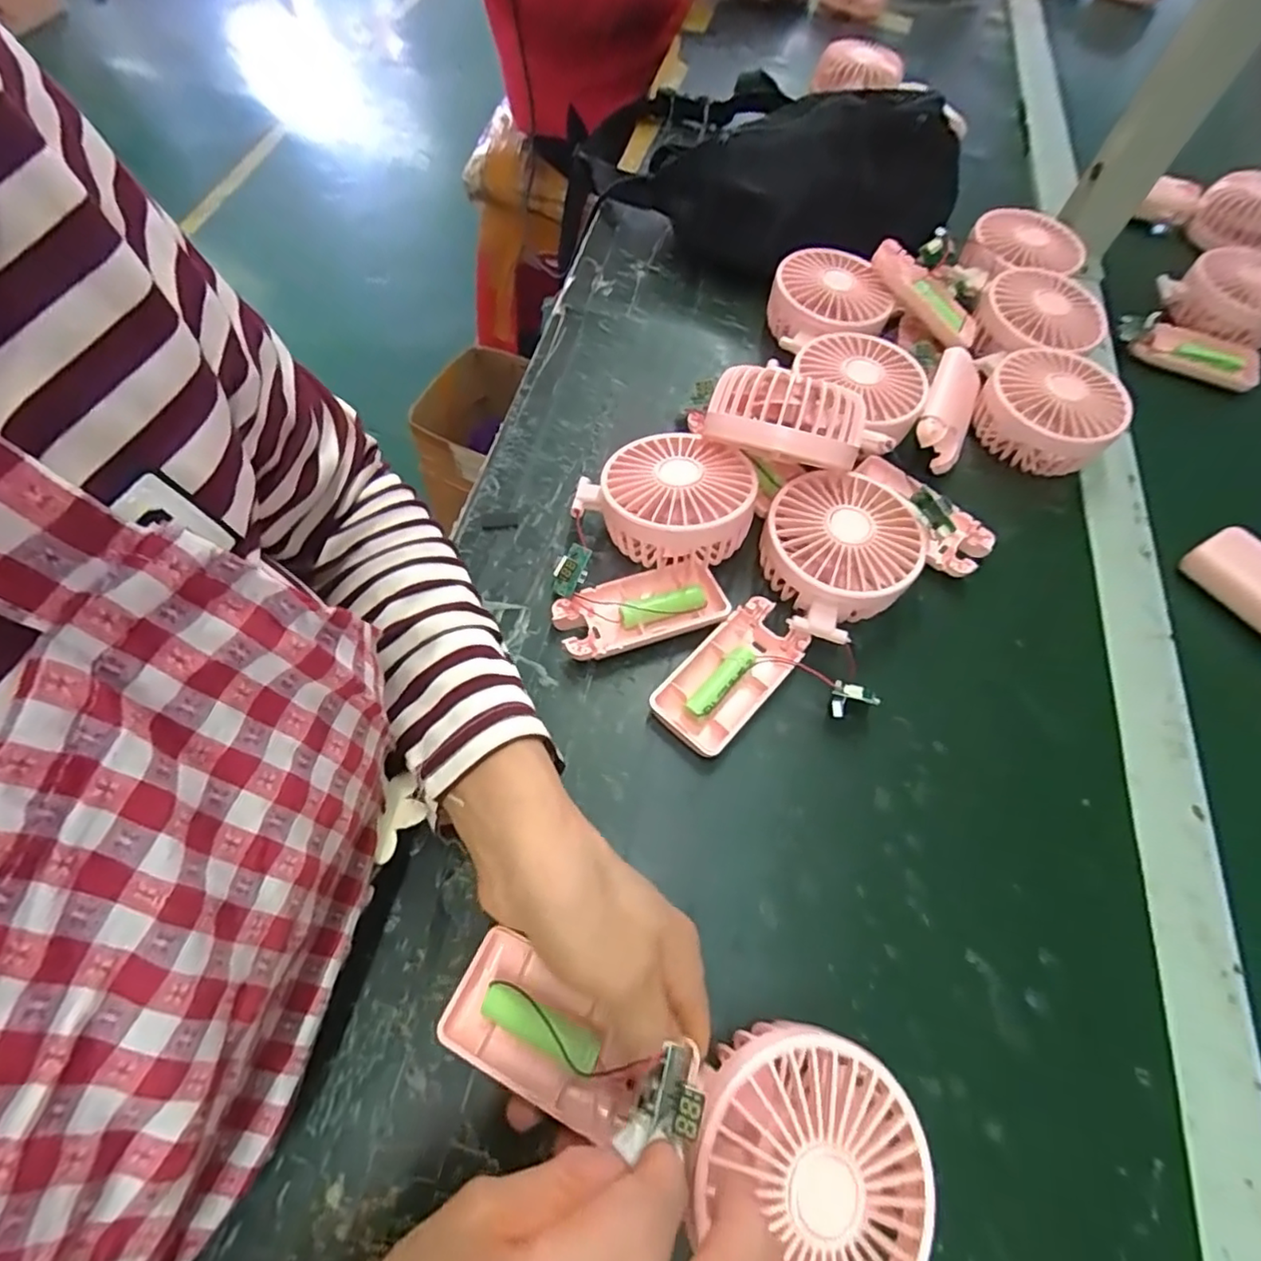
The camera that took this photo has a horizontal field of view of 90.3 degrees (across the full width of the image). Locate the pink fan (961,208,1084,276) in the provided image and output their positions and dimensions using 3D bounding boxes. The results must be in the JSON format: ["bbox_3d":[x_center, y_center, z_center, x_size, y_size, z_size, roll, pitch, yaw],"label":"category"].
[{"bbox_3d":[0.317,-0.305,0.509,0.083,0.031,0.074,3,62,-2],"label":"pink fan"}]

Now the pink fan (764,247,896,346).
[{"bbox_3d":[0.145,-0.243,0.475,0.078,0.041,0.085,1,62,-3],"label":"pink fan"}]

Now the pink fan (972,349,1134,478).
[{"bbox_3d":[0.285,-0.151,0.434,0.087,0.047,0.086,20,63,7],"label":"pink fan"}]

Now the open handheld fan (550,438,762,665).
[{"bbox_3d":[0.014,-0.051,0.360,0.103,0.054,0.145,11,62,2],"label":"open handheld fan"}]

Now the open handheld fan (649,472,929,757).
[{"bbox_3d":[0.092,-0.010,0.354,0.096,0.040,0.190,38,79,16],"label":"open handheld fan"}]

